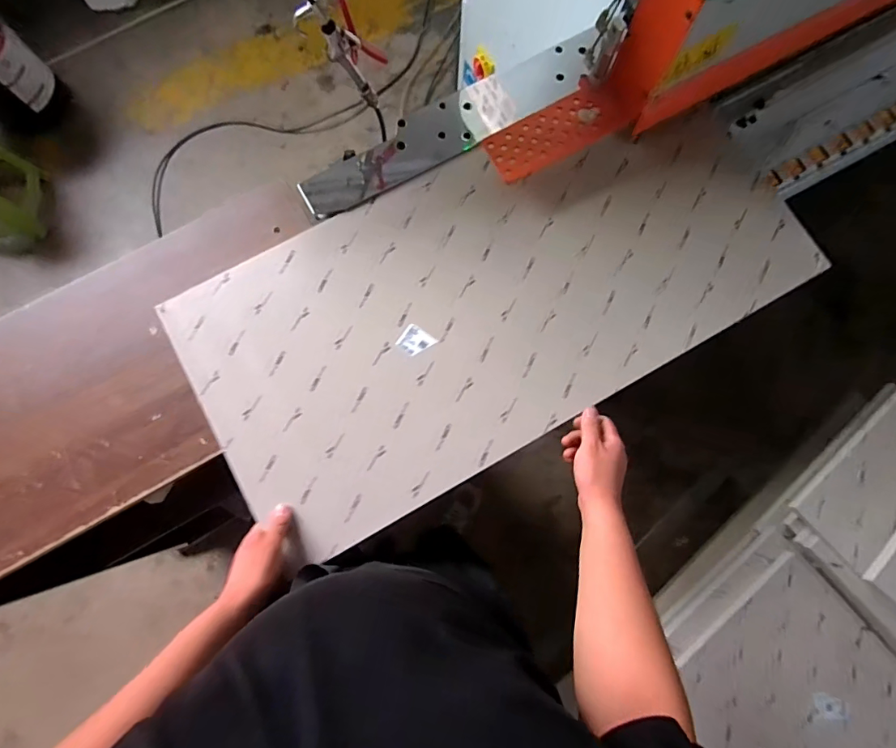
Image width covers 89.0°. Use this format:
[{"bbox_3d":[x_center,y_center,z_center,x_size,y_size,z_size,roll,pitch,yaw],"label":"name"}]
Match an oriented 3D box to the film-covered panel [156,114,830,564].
[{"bbox_3d":[0.080,-0.128,0.695,0.911,0.010,0.440,-29,81,-6],"label":"film-covered panel"}]

